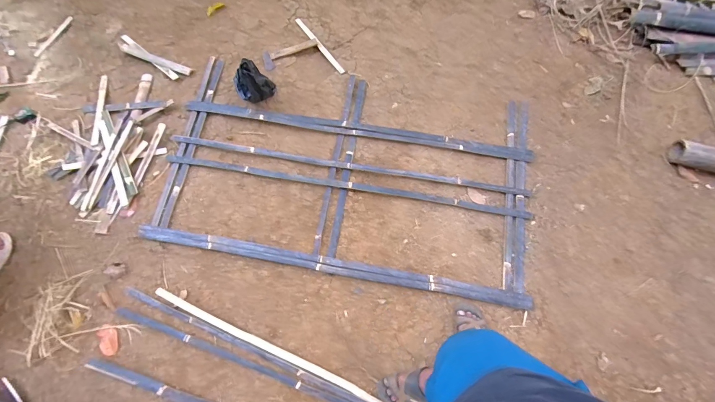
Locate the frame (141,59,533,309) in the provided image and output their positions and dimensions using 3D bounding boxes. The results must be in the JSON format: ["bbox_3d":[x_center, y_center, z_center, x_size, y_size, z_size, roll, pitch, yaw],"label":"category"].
[{"bbox_3d":[-0.053,-0.132,1.380,1.499,0.048,0.846,10,75,5],"label":"frame"}]

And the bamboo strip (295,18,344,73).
[{"bbox_3d":[-0.184,-0.758,1.595,0.030,0.008,0.385,-35,78,-13],"label":"bamboo strip"}]

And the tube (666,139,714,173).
[{"bbox_3d":[1.433,-0.161,1.296,0.327,0.072,0.092,20,73,20],"label":"tube"}]

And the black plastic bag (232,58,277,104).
[{"bbox_3d":[-0.451,-0.520,1.420,0.158,0.209,0.121,-27,75,-5],"label":"black plastic bag"}]

